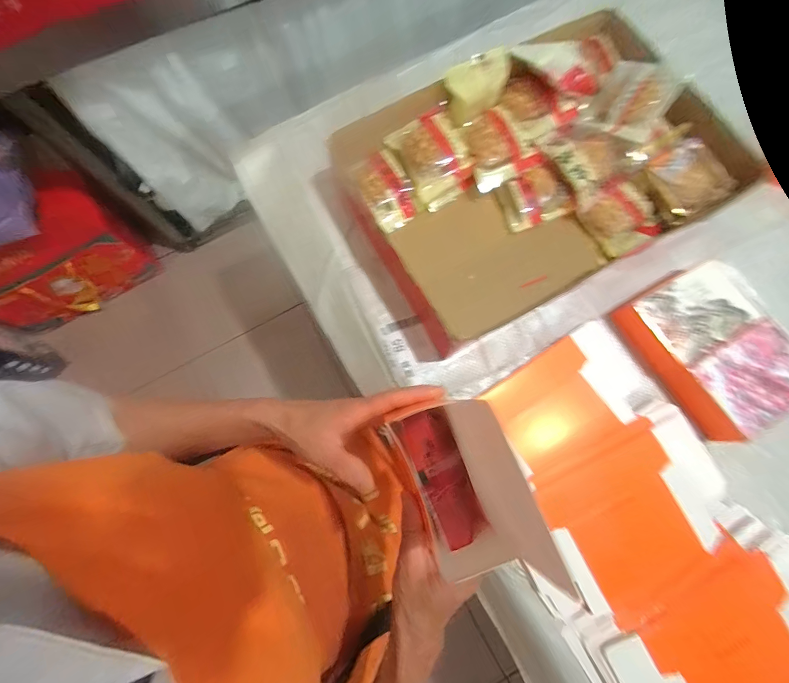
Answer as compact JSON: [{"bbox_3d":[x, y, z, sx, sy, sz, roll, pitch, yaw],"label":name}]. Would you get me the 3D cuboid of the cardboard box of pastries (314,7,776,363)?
[{"bbox_3d":[0.186,-0.234,0.472,0.492,0.081,0.331,-27,77,-6],"label":"cardboard box of pastries"}]

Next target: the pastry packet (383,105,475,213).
[{"bbox_3d":[0.057,-0.262,0.487,0.090,0.032,0.115,-27,102,4],"label":"pastry packet"}]

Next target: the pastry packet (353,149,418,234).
[{"bbox_3d":[-0.015,-0.221,0.500,0.074,0.033,0.106,-25,76,-5],"label":"pastry packet"}]

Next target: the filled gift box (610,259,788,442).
[{"bbox_3d":[0.392,0.008,0.426,0.152,0.042,0.194,-28,77,-6],"label":"filled gift box"}]

